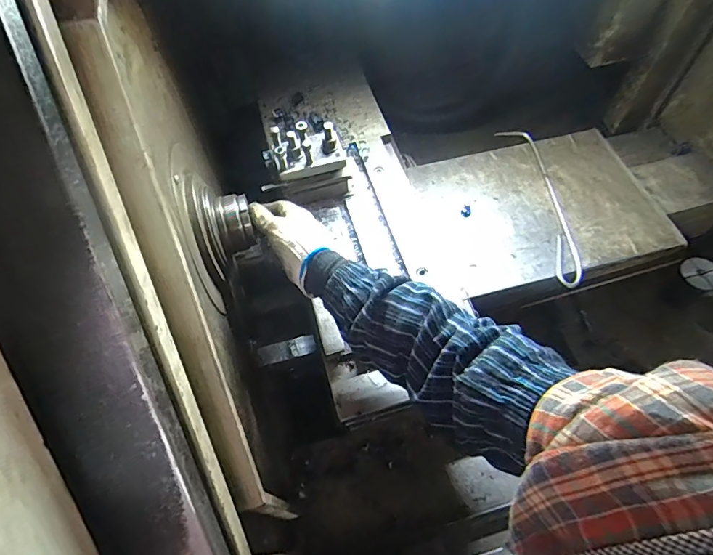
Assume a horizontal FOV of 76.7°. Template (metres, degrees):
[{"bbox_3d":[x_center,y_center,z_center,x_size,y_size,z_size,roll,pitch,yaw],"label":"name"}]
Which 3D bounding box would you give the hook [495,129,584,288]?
[{"bbox_3d":[0.336,-0.145,0.806,0.063,0.016,0.377,-6,61,-1],"label":"hook"}]

